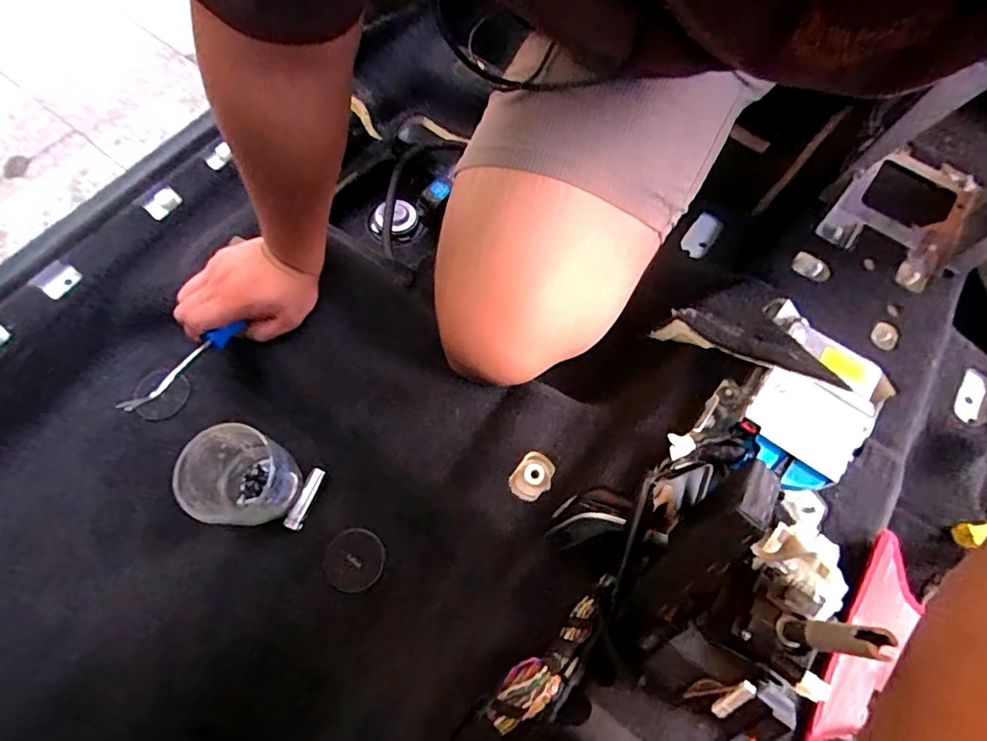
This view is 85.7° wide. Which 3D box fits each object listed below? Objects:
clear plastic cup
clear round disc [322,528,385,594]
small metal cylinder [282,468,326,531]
[{"bbox_3d":[-0.245,0.105,0.517,0.082,0.092,0.083,0,67,-1],"label":"clear plastic cup"},{"bbox_3d":[-0.140,0.190,0.534,0.059,0.005,0.059,0,67,-1],"label":"clear round disc"},{"bbox_3d":[-0.196,0.134,0.556,0.017,0.010,0.064,23,68,8],"label":"small metal cylinder"}]

